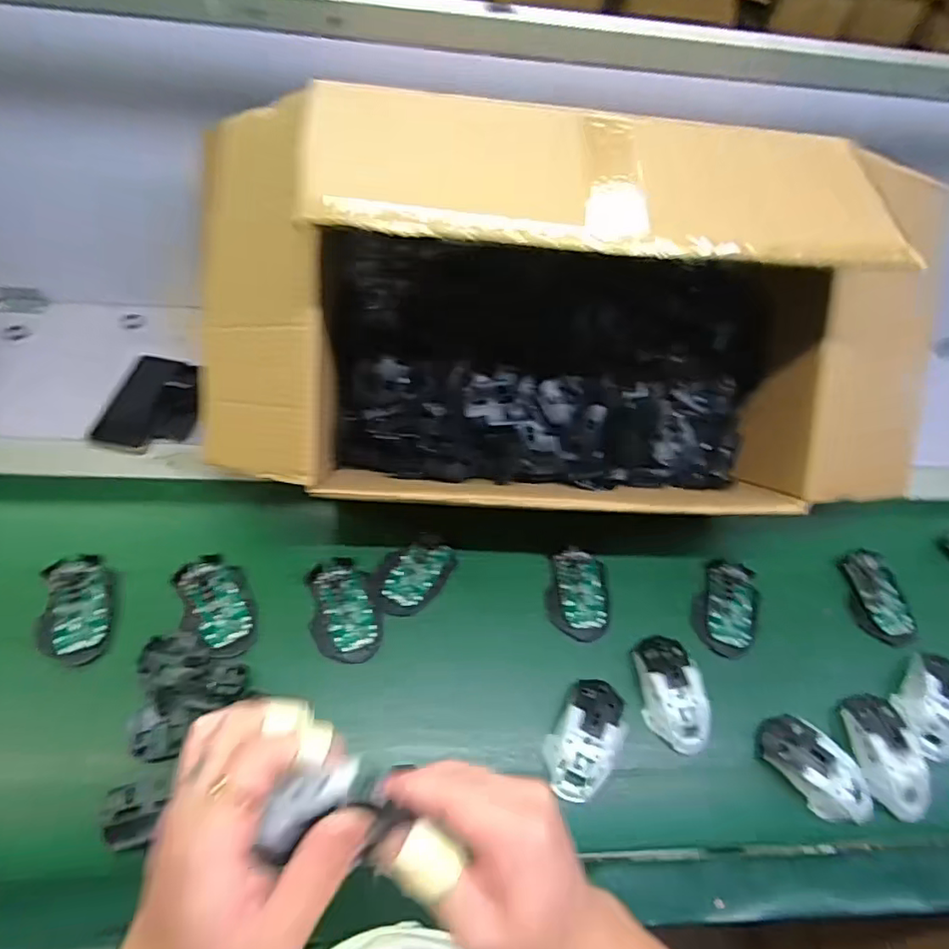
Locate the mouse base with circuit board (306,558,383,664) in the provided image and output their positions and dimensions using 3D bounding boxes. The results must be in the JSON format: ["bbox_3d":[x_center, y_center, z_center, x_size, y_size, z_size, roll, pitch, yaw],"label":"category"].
[{"bbox_3d":[-0.143,0.143,0.645,0.071,0.019,0.116,-10,59,-11],"label":"mouse base with circuit board"}]

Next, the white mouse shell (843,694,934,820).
[{"bbox_3d":[0.433,0.289,0.615,0.060,0.033,0.118,1,58,-4],"label":"white mouse shell"}]

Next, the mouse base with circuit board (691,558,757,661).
[{"bbox_3d":[0.299,0.154,0.699,0.073,0.027,0.112,22,59,9],"label":"mouse base with circuit board"}]

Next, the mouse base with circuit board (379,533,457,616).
[{"bbox_3d":[-0.069,0.116,0.683,0.070,0.014,0.101,38,63,18],"label":"mouse base with circuit board"}]

